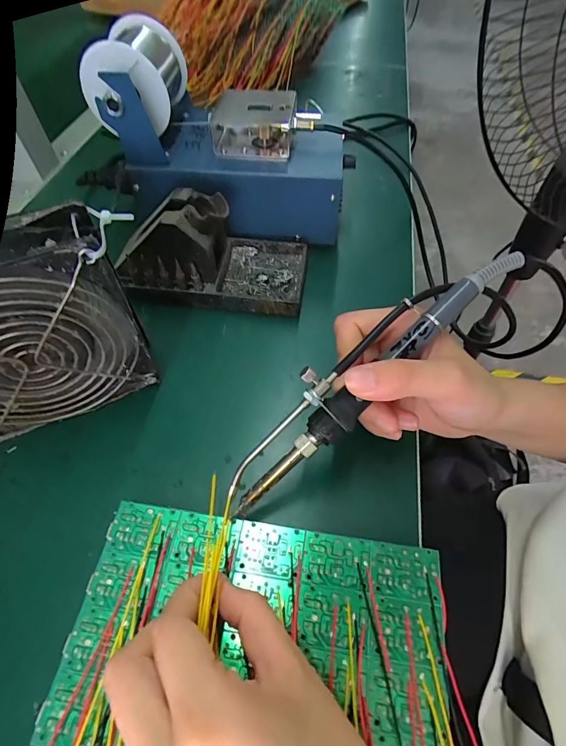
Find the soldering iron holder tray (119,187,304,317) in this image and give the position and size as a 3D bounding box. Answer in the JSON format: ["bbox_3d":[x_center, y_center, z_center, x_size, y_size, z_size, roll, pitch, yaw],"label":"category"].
[{"bbox_3d":[-0.053,-0.102,0.312,0.142,0.068,0.077,4,55,2],"label":"soldering iron holder tray"}]

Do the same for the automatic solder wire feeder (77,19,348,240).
[{"bbox_3d":[-0.045,-0.201,0.338,0.200,0.128,0.115,6,55,3],"label":"automatic solder wire feeder"}]

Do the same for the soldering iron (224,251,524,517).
[{"bbox_3d":[0.043,-0.001,0.205,0.201,0.023,0.030,-42,65,-2],"label":"soldering iron"}]

